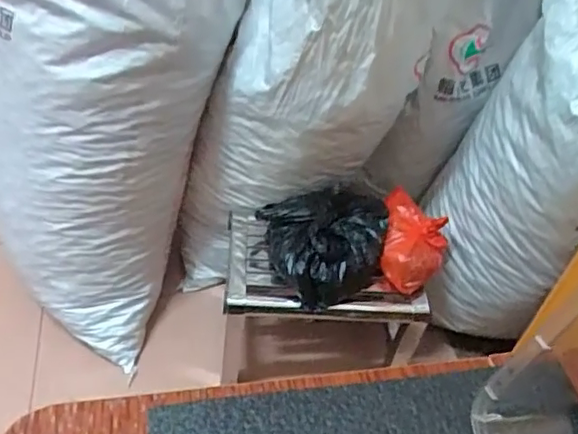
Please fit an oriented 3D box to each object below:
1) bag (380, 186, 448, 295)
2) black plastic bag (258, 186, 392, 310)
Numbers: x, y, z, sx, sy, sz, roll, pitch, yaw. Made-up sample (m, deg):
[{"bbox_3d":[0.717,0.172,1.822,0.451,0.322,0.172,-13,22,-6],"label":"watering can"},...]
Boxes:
[{"bbox_3d":[0.184,0.033,0.858,0.089,0.077,0.159,10,43,1],"label":"bag"},{"bbox_3d":[0.063,0.036,0.829,0.181,0.086,0.156,-11,46,-20],"label":"black plastic bag"}]

